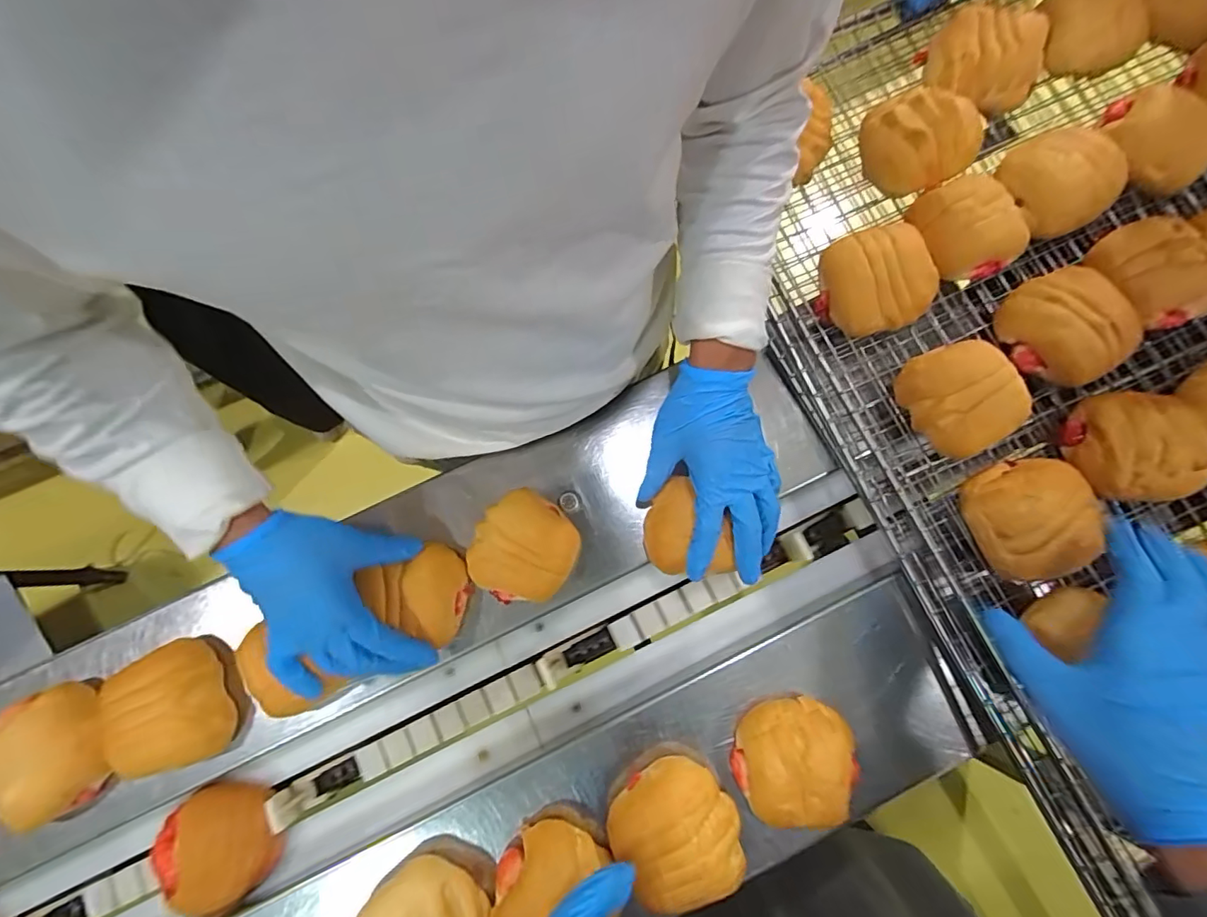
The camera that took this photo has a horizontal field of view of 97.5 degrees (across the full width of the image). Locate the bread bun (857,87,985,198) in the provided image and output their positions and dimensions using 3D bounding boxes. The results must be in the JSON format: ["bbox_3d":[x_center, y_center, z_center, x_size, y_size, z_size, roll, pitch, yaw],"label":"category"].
[{"bbox_3d":[0.296,-0.293,0.487,0.095,0.048,0.083,-17,77,-3],"label":"bread bun"}]

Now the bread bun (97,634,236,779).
[{"bbox_3d":[-0.353,0.206,0.424,0.087,0.045,0.096,-32,79,-6],"label":"bread bun"}]

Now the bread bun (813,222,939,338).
[{"bbox_3d":[0.241,-0.157,0.464,0.091,0.043,0.088,0,77,1],"label":"bread bun"}]

